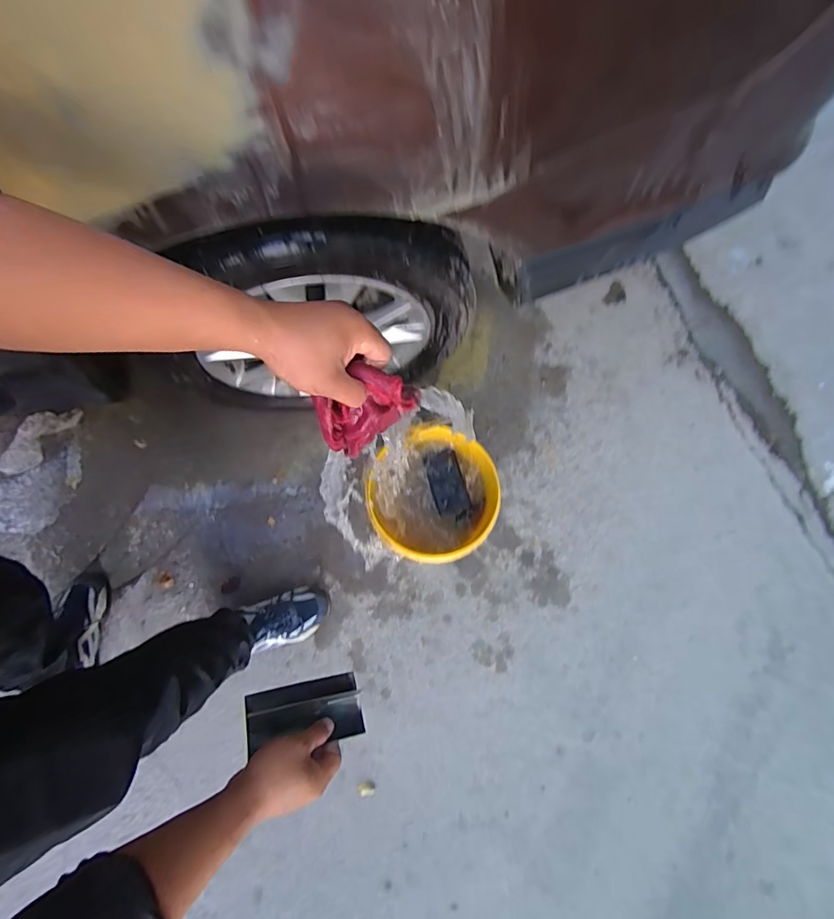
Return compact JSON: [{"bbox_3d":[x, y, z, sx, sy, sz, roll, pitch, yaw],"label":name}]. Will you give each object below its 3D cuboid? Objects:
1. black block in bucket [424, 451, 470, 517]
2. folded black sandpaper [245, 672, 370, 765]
[{"bbox_3d":[0.063,0.049,0.960,0.069,0.016,0.127,-16,79,-6],"label":"black block in bucket"},{"bbox_3d":[-0.139,0.314,0.576,0.139,0.046,0.063,5,77,-25],"label":"folded black sandpaper"}]

